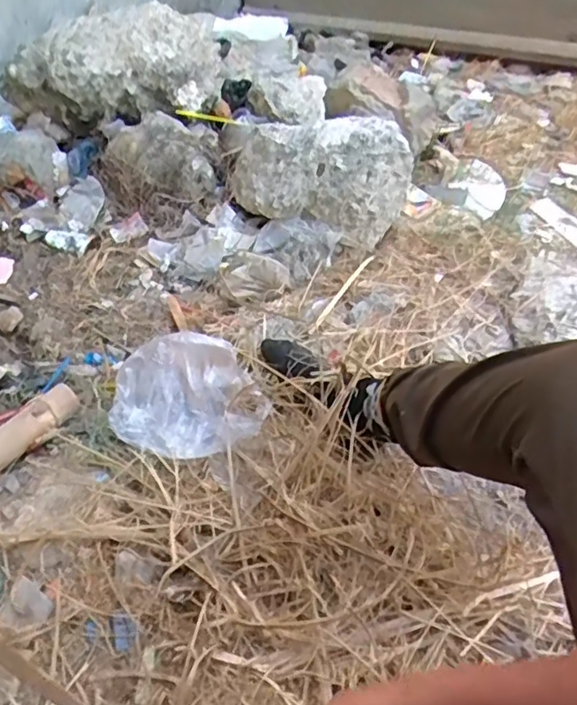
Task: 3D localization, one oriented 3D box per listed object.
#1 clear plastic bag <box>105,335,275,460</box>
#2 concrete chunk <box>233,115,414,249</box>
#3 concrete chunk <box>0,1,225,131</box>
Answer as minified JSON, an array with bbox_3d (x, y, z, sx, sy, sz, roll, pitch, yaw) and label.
[{"bbox_3d":[-0.144,0.067,0.851,0.211,0.103,0.161,-9,47,-12],"label":"clear plastic bag"},{"bbox_3d":[0.062,-0.368,1.223,0.361,0.206,0.198,5,44,6],"label":"concrete chunk"},{"bbox_3d":[-0.393,-0.646,1.342,0.484,0.170,0.209,-11,45,-10],"label":"concrete chunk"}]

